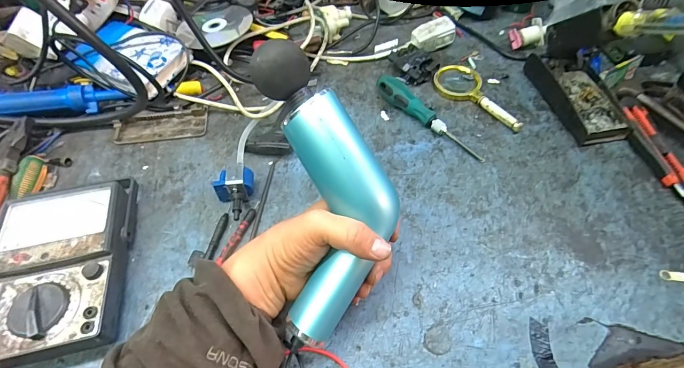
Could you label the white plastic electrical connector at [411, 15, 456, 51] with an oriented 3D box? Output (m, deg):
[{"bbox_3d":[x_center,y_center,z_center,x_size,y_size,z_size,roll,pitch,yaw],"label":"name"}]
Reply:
[{"bbox_3d":[0.144,-0.238,0.574,0.068,0.041,0.034,-21,58,-13],"label":"white plastic electrical connector"}]

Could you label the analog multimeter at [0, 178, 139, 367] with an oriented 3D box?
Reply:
[{"bbox_3d":[-0.279,0.078,0.357,0.115,0.049,0.182,-12,56,-7],"label":"analog multimeter"}]

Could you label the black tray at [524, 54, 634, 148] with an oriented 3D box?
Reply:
[{"bbox_3d":[0.331,-0.127,0.502,0.070,0.030,0.155,-9,56,-6],"label":"black tray"}]

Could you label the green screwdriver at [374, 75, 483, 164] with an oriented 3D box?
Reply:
[{"bbox_3d":[0.115,-0.089,0.477,0.025,0.031,0.174,-38,63,-23],"label":"green screwdriver"}]

